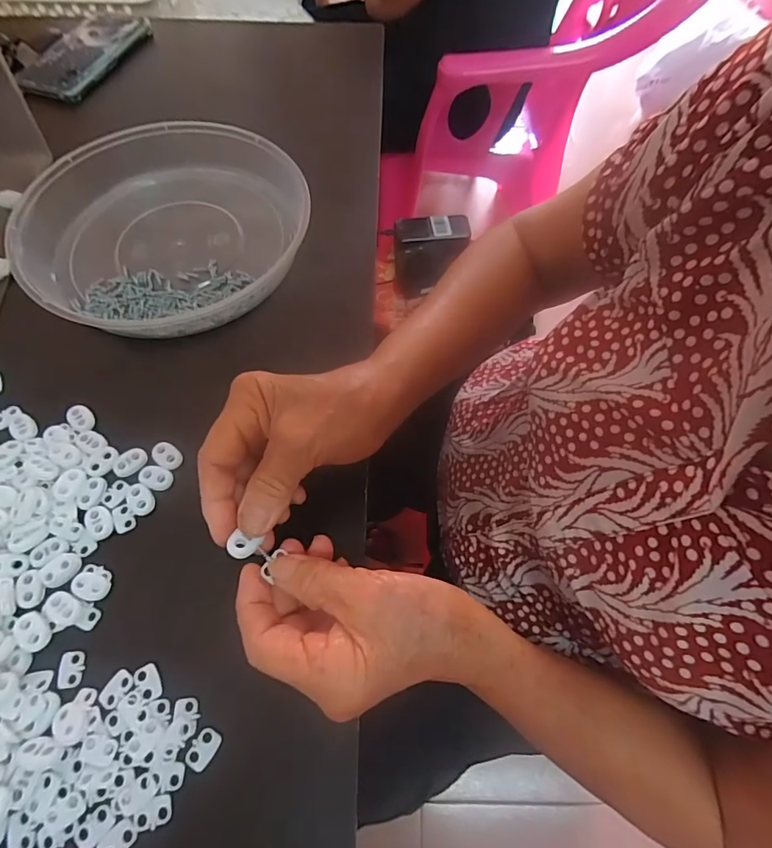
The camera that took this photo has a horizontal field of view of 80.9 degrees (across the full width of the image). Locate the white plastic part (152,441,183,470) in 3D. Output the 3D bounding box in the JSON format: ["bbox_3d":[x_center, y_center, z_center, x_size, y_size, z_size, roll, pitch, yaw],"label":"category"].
[{"bbox_3d":[-0.152,0.022,0.315,0.022,0.005,0.015,36,69,15],"label":"white plastic part"}]

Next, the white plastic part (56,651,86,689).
[{"bbox_3d":[-0.180,0.140,0.258,0.014,0.004,0.019,-4,64,-3],"label":"white plastic part"}]

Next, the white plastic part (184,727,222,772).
[{"bbox_3d":[-0.098,0.174,0.243,0.014,0.005,0.018,23,66,10],"label":"white plastic part"}]

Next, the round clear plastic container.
[{"bbox_3d":[-0.188,-0.165,0.393,0.208,0.054,0.225,0,64,-1],"label":"round clear plastic container"}]

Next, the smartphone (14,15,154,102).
[{"bbox_3d":[-0.353,-0.431,0.525,0.084,0.015,0.164,20,67,3],"label":"smartphone"}]

